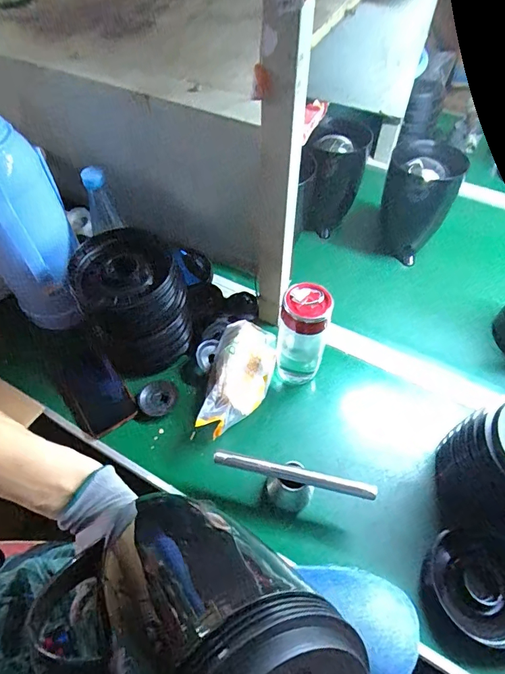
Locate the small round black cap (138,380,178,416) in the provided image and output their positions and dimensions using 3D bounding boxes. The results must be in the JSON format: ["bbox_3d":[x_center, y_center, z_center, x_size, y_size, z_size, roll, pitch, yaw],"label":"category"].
[{"bbox_3d":[-0.144,0.093,0.631,0.058,0.012,0.057,0,53,0],"label":"small round black cap"}]

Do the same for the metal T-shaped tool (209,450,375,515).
[{"bbox_3d":[0.050,0.194,0.535,0.197,0.074,0.047,5,53,4],"label":"metal T-shaped tool"}]

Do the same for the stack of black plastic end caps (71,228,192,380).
[{"bbox_3d":[-0.178,-0.051,0.625,0.140,0.176,0.140,-23,56,-16],"label":"stack of black plastic end caps"}]

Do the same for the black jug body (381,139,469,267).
[{"bbox_3d":[0.312,-0.267,0.800,0.116,0.185,0.115,12,54,9],"label":"black jug body"}]

